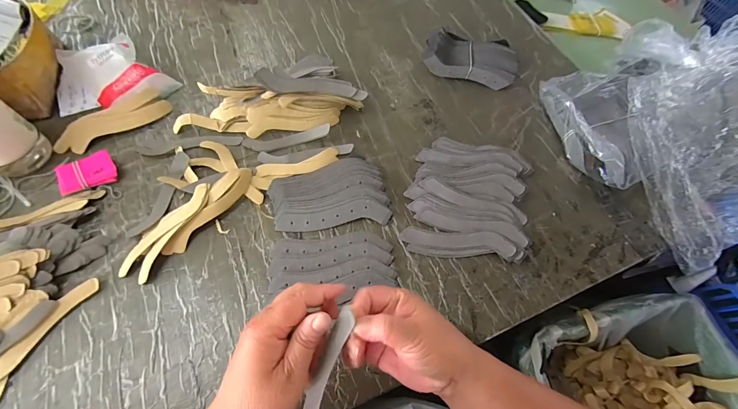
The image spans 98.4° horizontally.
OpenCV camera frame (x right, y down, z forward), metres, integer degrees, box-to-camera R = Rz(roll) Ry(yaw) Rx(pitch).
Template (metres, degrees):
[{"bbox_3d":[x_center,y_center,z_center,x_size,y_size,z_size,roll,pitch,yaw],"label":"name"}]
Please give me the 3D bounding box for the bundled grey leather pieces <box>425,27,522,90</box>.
[{"bbox_3d":[0.197,-0.282,0.612,0.177,0.042,0.105,9,63,0],"label":"bundled grey leather pieces"}]

